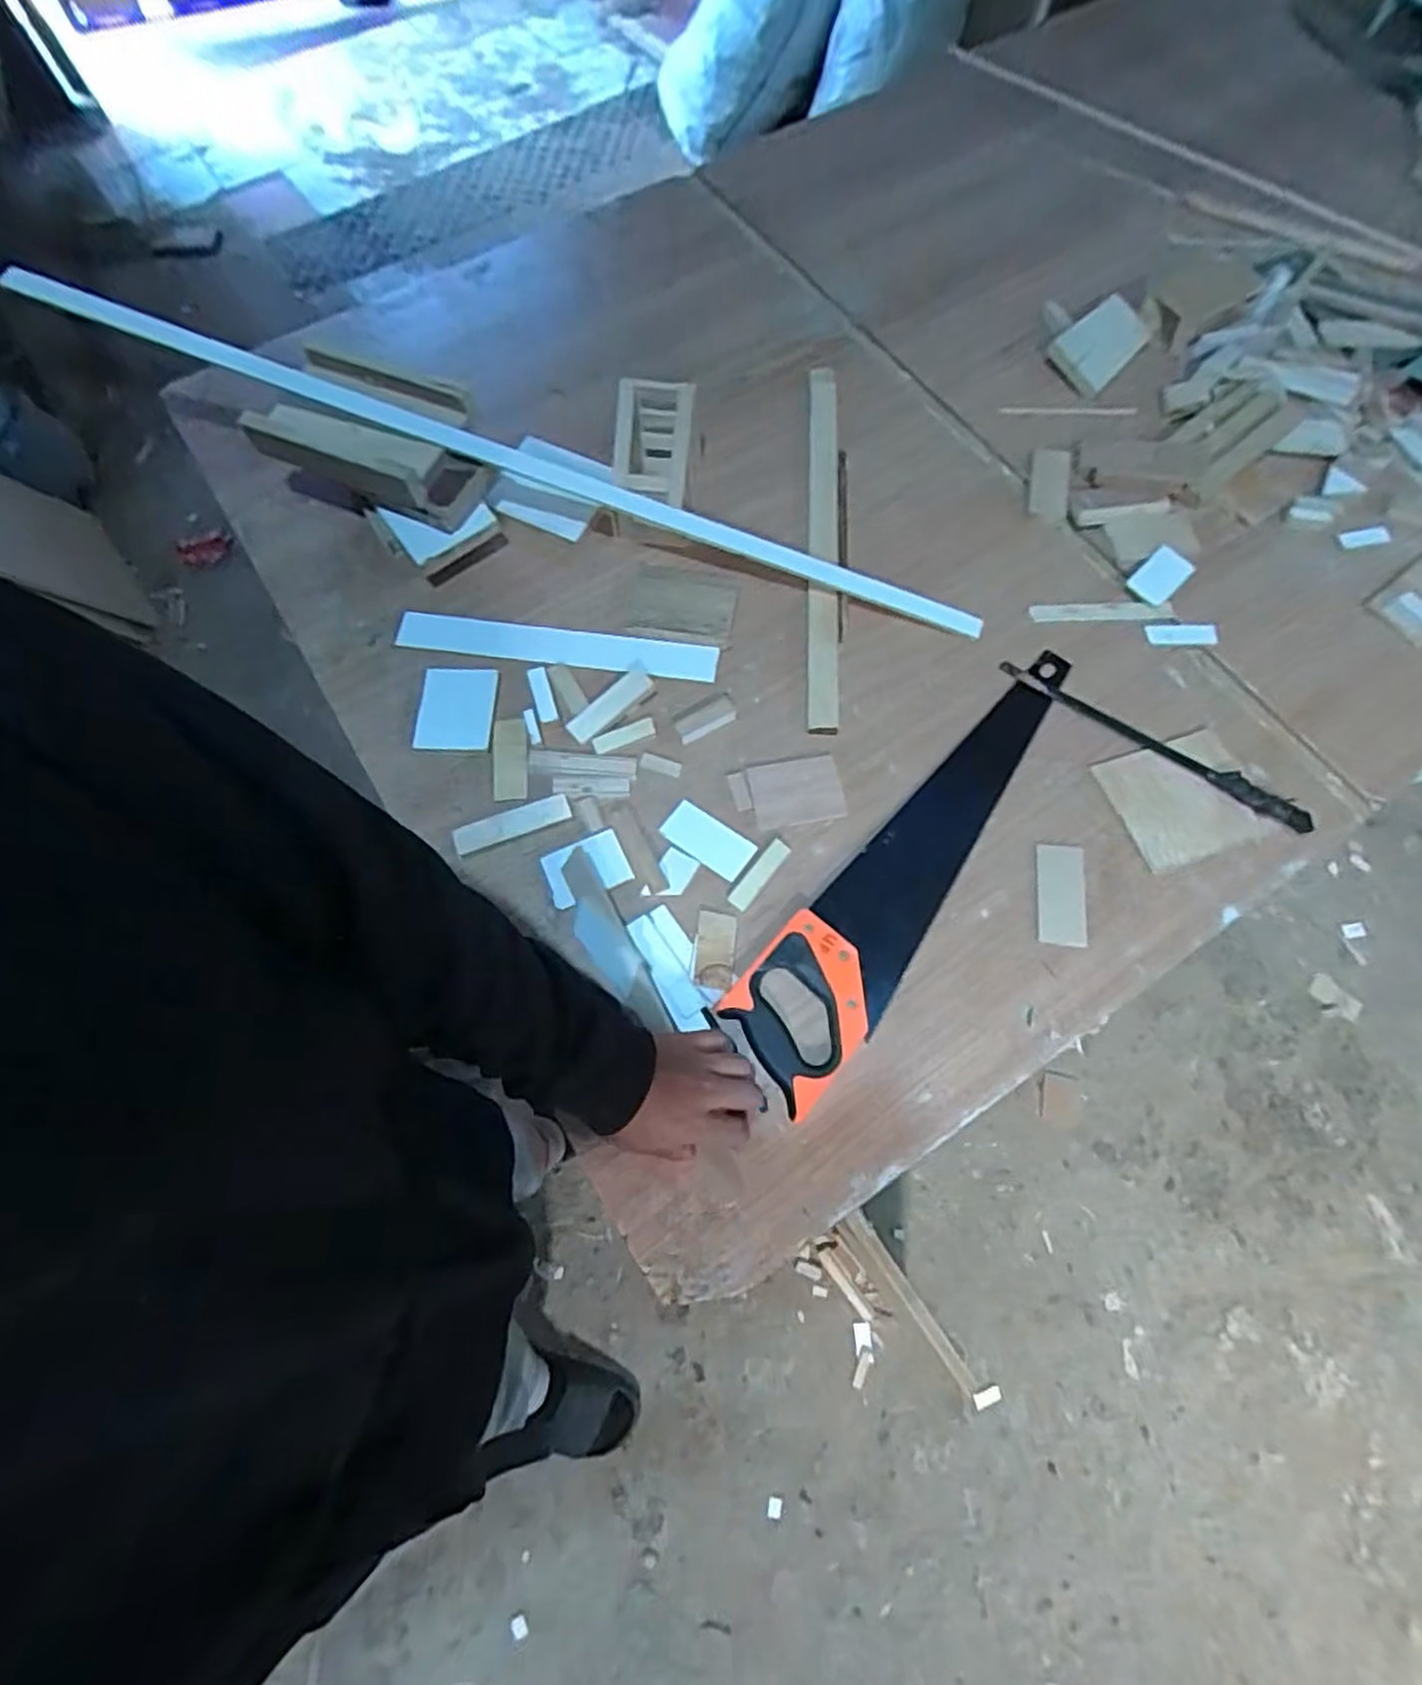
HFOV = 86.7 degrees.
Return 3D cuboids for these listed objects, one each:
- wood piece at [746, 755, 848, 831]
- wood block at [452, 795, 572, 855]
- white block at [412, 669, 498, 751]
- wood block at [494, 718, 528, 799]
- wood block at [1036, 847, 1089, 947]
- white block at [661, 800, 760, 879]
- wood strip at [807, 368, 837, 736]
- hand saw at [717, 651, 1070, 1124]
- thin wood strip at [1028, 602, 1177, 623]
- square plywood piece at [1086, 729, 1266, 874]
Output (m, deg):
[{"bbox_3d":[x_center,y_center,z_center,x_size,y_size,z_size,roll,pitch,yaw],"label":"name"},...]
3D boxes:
[{"bbox_3d":[0.083,-0.049,0.733,0.087,0.004,0.067,-11,70,-4],"label":"wood piece"},{"bbox_3d":[-0.189,-0.018,0.717,0.110,0.008,0.027,-18,71,-6],"label":"wood block"},{"bbox_3d":[-0.264,-0.138,0.779,0.075,0.009,0.096,2,64,-3],"label":"white block"},{"bbox_3d":[-0.200,-0.083,0.750,0.033,0.007,0.088,-4,70,-1],"label":"wood block"},{"bbox_3d":[0.326,0.048,0.700,0.046,0.007,0.098,9,70,4],"label":"wood block"},{"bbox_3d":[-0.003,-0.002,0.719,0.088,0.006,0.043,34,74,12],"label":"white block"},{"bbox_3d":[0.123,-0.344,0.831,0.033,0.021,0.489,2,70,1],"label":"wood strip"},{"bbox_3d":[0.195,0.005,0.714,0.110,0.025,0.512,36,72,12],"label":"hand saw"},{"bbox_3d":[0.418,-0.246,0.803,0.150,0.004,0.023,0,70,0],"label":"thin wood strip"},{"bbox_3d":[0.450,-0.041,0.724,0.125,0.008,0.114,-17,71,-6],"label":"square plywood piece"}]

